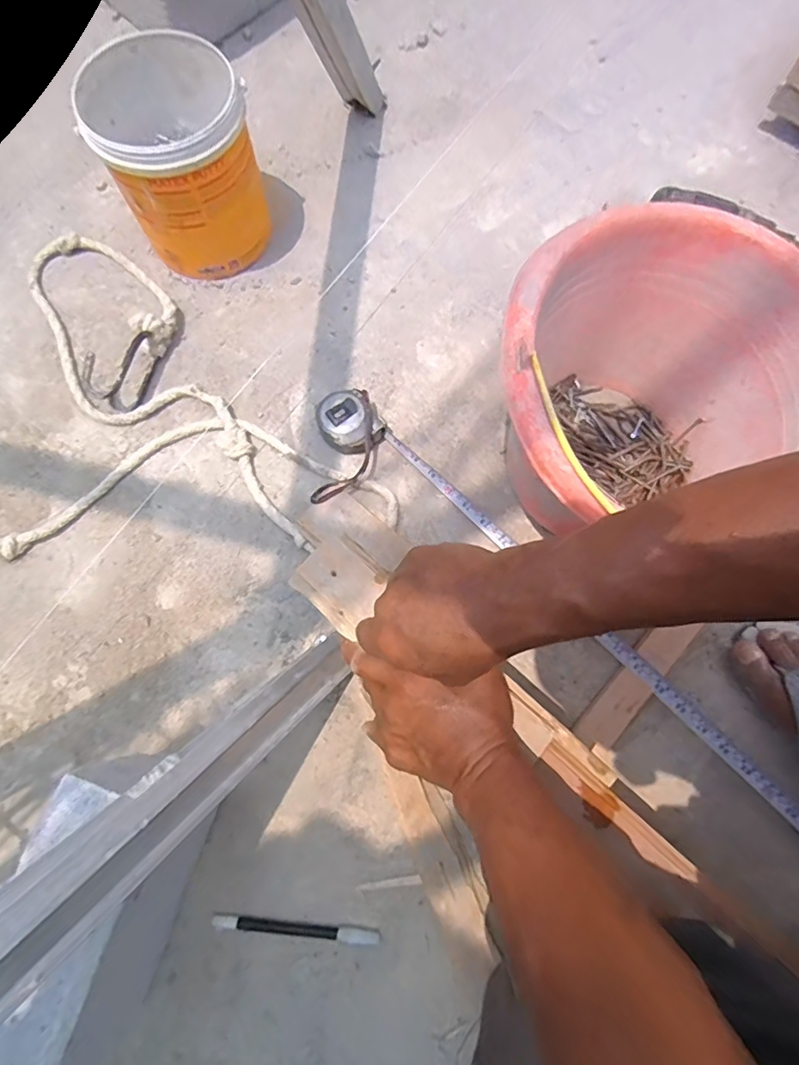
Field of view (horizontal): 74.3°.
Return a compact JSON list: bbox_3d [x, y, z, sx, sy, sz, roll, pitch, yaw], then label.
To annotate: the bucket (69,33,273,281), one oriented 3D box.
[{"bbox_3d":[-0.230,-0.395,0.576,0.148,0.163,0.158,-25,76,-6],"label":"bucket"}]

